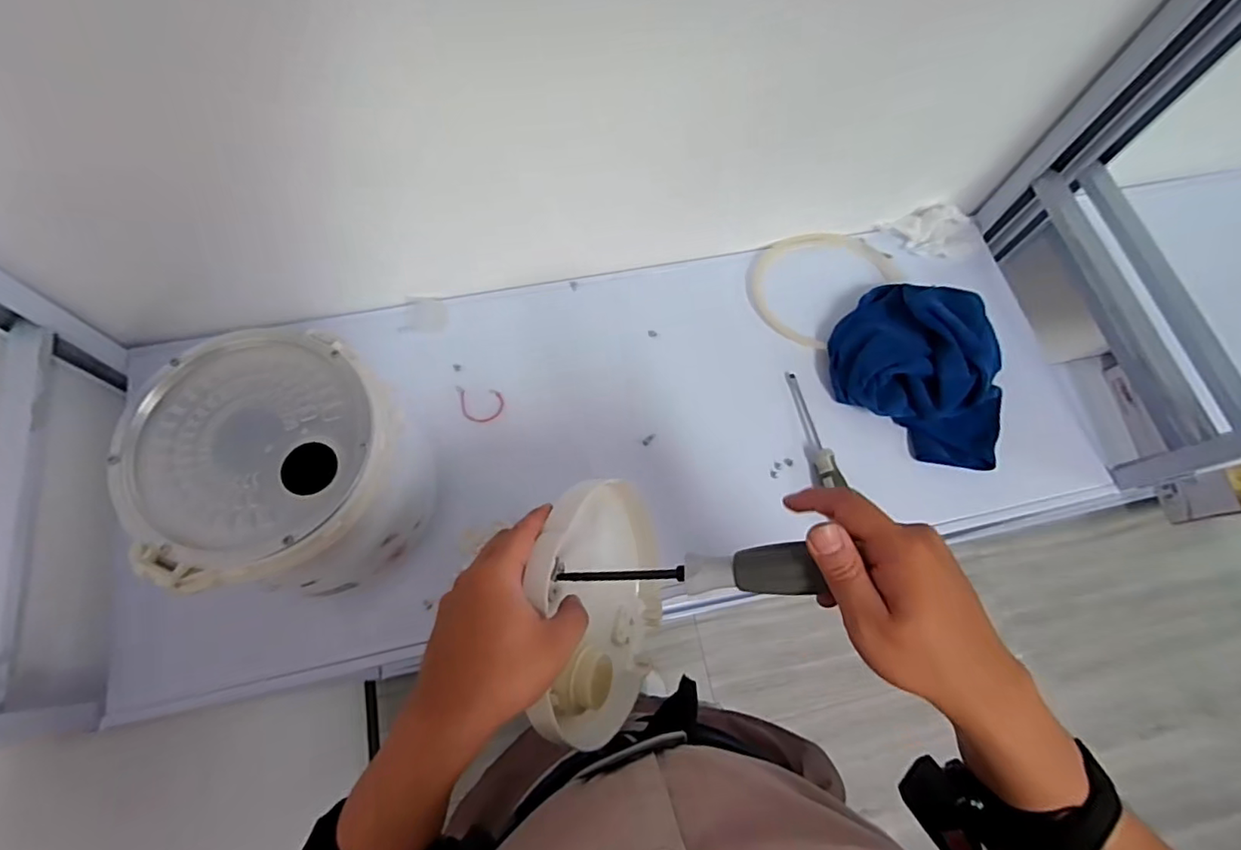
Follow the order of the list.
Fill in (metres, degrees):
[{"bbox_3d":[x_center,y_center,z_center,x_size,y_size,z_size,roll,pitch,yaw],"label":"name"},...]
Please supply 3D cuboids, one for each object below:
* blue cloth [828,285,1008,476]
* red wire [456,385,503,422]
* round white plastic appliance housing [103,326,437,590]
[{"bbox_3d":[0.367,-0.070,0.667,0.225,0.089,0.176,38,73,11],"label":"blue cloth"},{"bbox_3d":[-0.161,-0.022,0.659,0.053,0.004,0.041,6,68,-10],"label":"red wire"},{"bbox_3d":[-0.279,0.042,0.501,0.189,0.149,0.185,-15,71,-8],"label":"round white plastic appliance housing"}]

